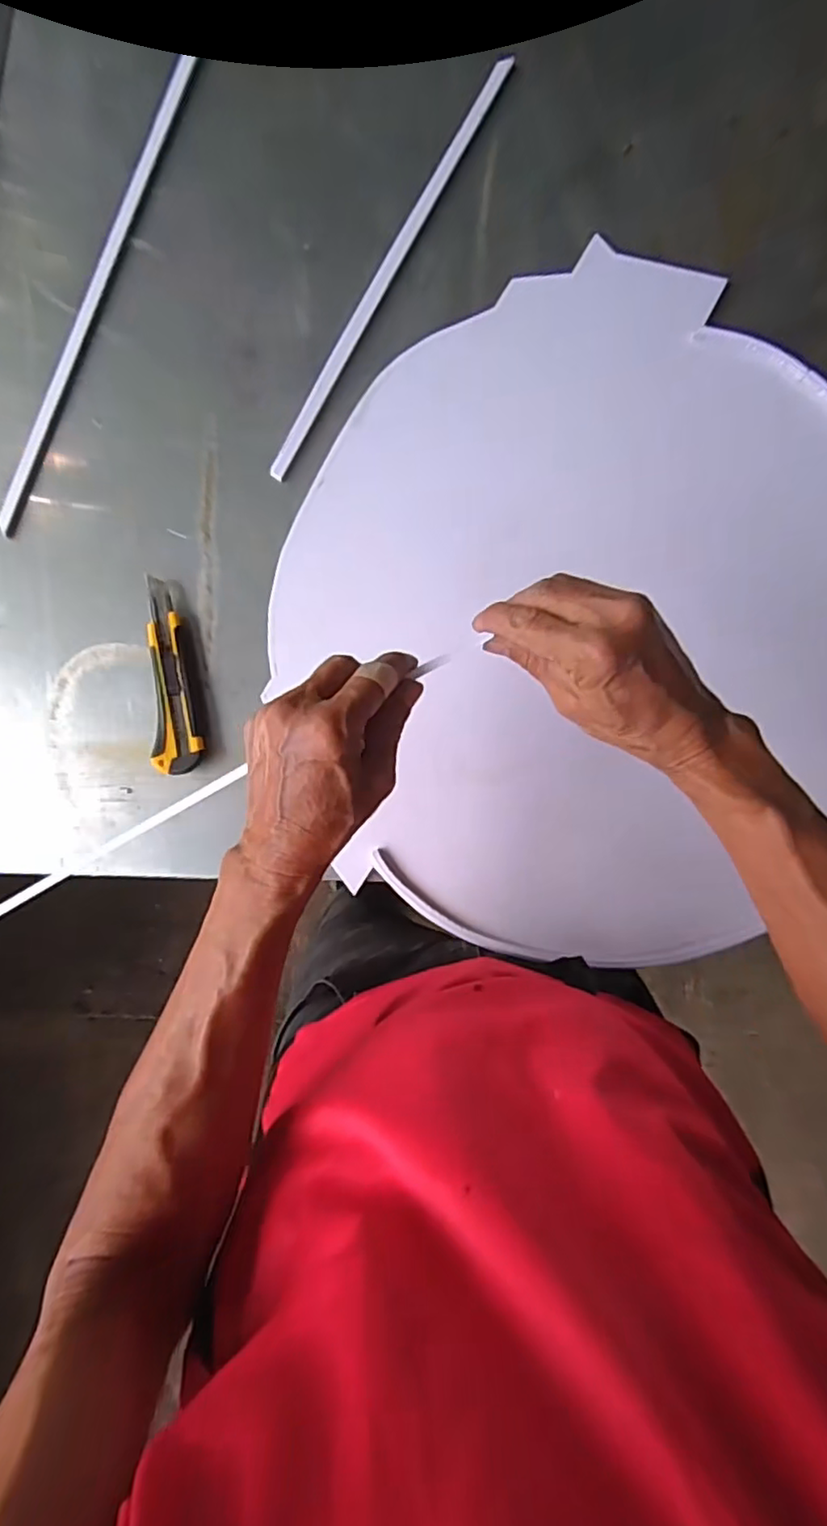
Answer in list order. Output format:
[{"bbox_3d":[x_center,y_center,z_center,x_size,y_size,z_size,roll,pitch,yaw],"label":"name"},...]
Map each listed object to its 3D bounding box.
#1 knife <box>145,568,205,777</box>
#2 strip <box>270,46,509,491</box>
[{"bbox_3d":[-0.206,-0.074,0.547,0.037,0.020,0.163,-3,93,0],"label":"knife"},{"bbox_3d":[-0.022,-0.411,0.531,0.015,0.008,0.379,31,93,-5],"label":"strip"}]

